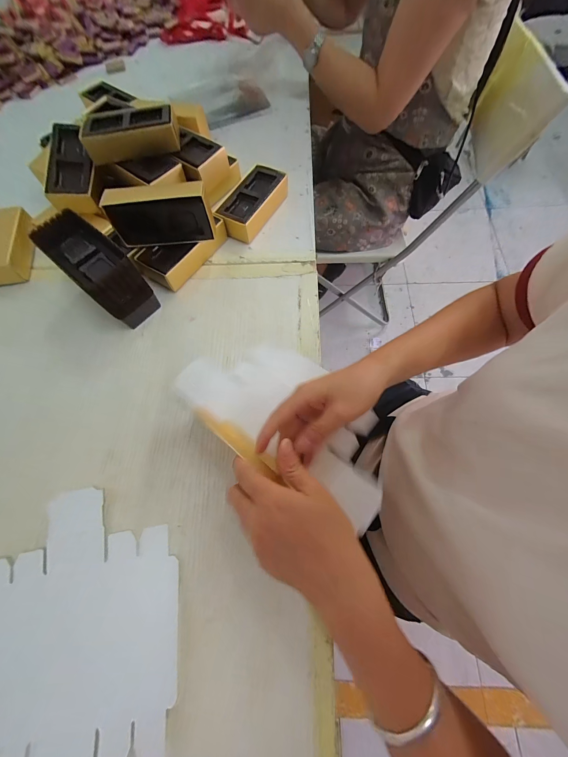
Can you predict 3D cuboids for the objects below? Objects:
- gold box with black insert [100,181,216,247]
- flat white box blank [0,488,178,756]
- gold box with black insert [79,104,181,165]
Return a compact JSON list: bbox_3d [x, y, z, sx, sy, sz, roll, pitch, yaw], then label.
[{"bbox_3d":[-0.146,-0.199,0.331,0.115,0.057,0.030,-5,69,1],"label":"gold box with black insert"},{"bbox_3d":[-0.184,0.223,0.231,0.183,0.009,0.229,-9,69,-2],"label":"flat white box blank"},{"bbox_3d":[-0.196,-0.323,0.356,0.115,0.031,0.056,-9,69,-2],"label":"gold box with black insert"}]

